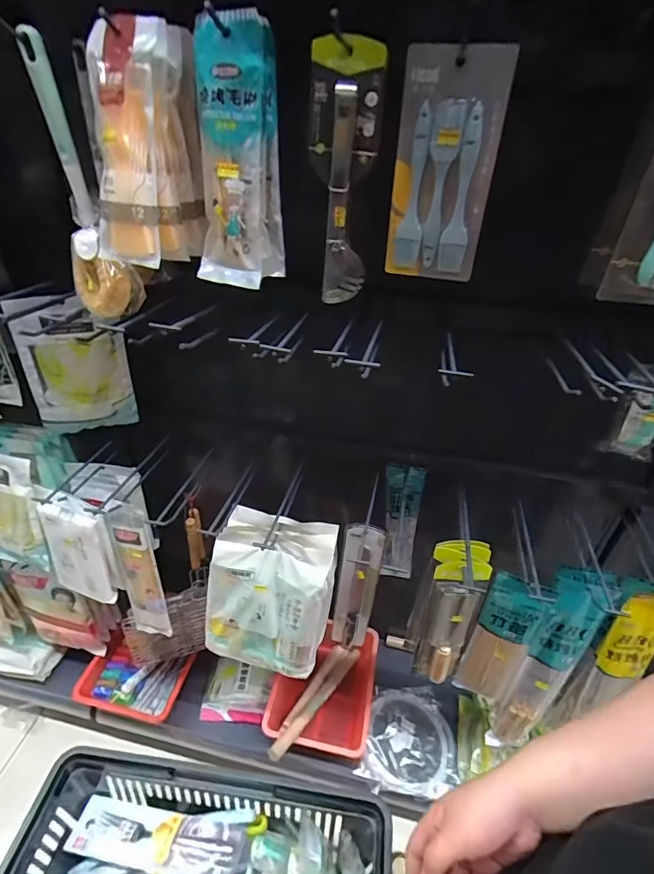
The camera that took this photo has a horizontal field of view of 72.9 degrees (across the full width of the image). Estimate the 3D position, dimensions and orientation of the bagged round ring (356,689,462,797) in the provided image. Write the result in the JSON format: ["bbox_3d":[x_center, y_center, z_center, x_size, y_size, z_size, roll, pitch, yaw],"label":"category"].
[{"bbox_3d":[0.221,0.803,1.187,0.239,0.017,0.249,6,34,4],"label":"bagged round ring"}]

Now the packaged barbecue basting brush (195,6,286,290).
[{"bbox_3d":[-0.096,-0.297,0.481,0.093,0.237,0.054,-2,35,-9],"label":"packaged barbecue basting brush"}]

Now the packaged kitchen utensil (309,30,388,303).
[{"bbox_3d":[0.017,-0.290,0.516,0.075,0.256,0.065,2,34,-2],"label":"packaged kitchen utensil"}]

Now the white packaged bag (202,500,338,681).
[{"bbox_3d":[-0.114,0.318,0.880,0.232,0.342,0.075,12,24,5],"label":"white packaged bag"}]

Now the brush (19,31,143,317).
[{"bbox_3d":[-0.287,-0.291,0.528,0.065,0.283,0.094,-19,40,-30],"label":"brush"}]

